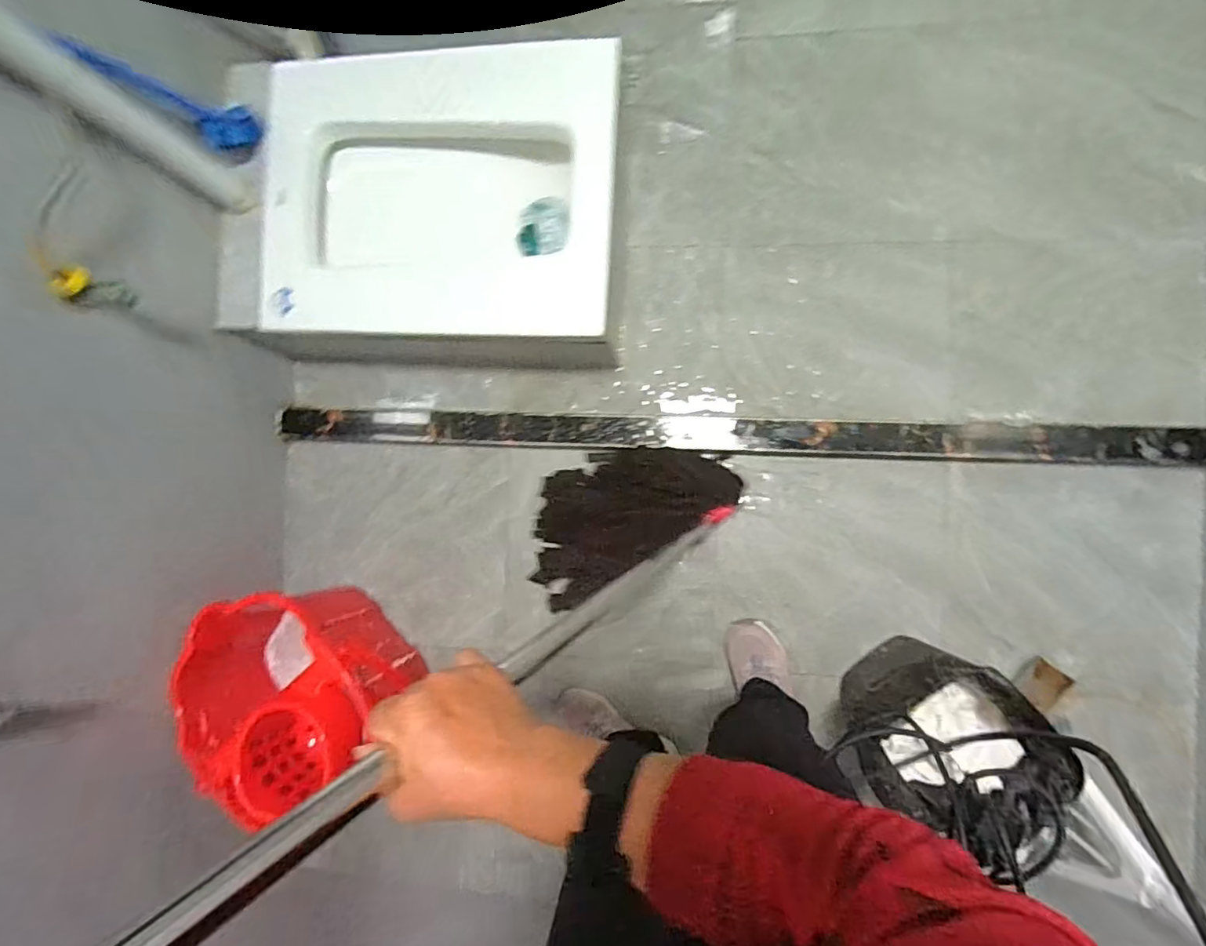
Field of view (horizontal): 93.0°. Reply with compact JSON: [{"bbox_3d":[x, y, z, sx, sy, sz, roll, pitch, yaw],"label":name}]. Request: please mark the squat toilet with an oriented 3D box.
[{"bbox_3d":[-0.301,-0.469,1.053,0.686,0.233,0.494,3,87,7],"label":"squat toilet"}]

